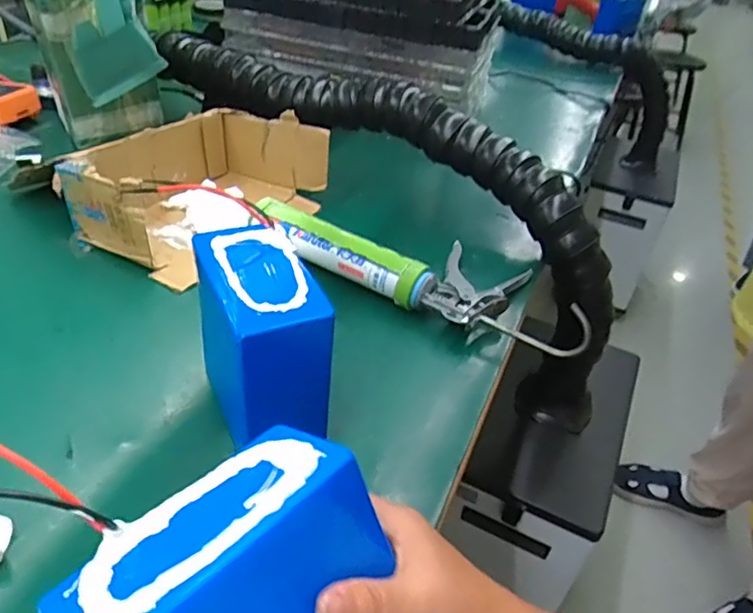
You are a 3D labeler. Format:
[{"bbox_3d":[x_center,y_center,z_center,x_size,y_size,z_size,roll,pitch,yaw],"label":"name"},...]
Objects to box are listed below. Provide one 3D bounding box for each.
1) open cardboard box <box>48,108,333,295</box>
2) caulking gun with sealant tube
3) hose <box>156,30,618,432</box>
[{"bbox_3d":[-0.218,-0.156,0.757,0.188,0.102,0.279,24,41,20],"label":"open cardboard box"},{"bbox_3d":[0.050,-0.054,0.685,0.409,0.056,0.135,23,41,19],"label":"caulking gun with sealant tube"},{"bbox_3d":[0.045,-0.175,0.864,0.878,0.320,0.101,41,44,2],"label":"hose"}]

